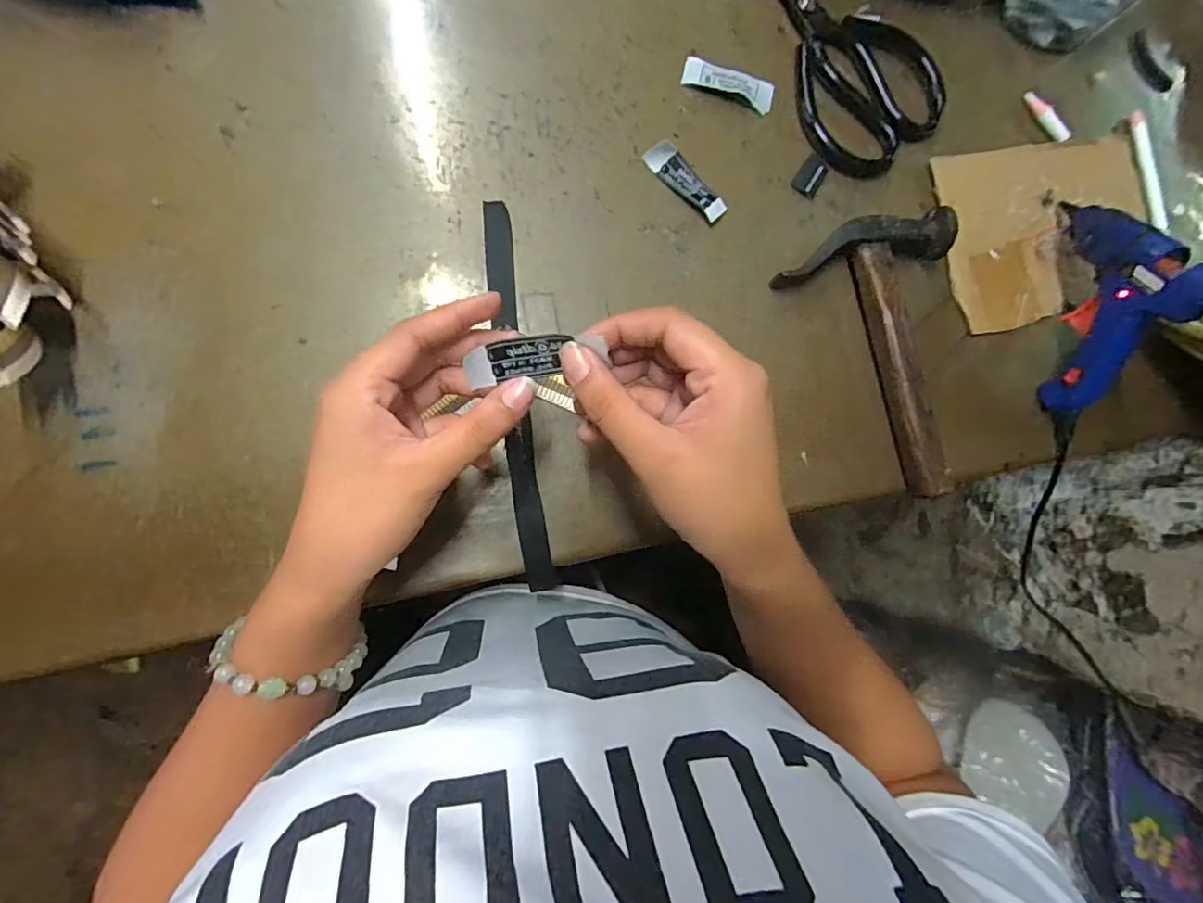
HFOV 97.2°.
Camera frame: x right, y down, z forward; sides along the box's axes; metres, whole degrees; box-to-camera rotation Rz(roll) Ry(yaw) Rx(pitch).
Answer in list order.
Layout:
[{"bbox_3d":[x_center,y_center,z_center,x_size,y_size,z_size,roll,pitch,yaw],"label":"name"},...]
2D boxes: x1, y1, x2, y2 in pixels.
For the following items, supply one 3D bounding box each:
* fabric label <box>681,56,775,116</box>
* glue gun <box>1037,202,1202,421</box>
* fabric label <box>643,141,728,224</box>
[{"bbox_3d":[0.086,-0.246,0.354,0.062,0.006,0.021,16,85,-8],"label":"fabric label"},{"bbox_3d":[0.329,-0.097,0.334,0.024,0.093,0.142,4,87,-8],"label":"glue gun"},{"bbox_3d":[0.056,-0.176,0.346,0.061,0.010,0.019,42,82,-5],"label":"fabric label"}]

